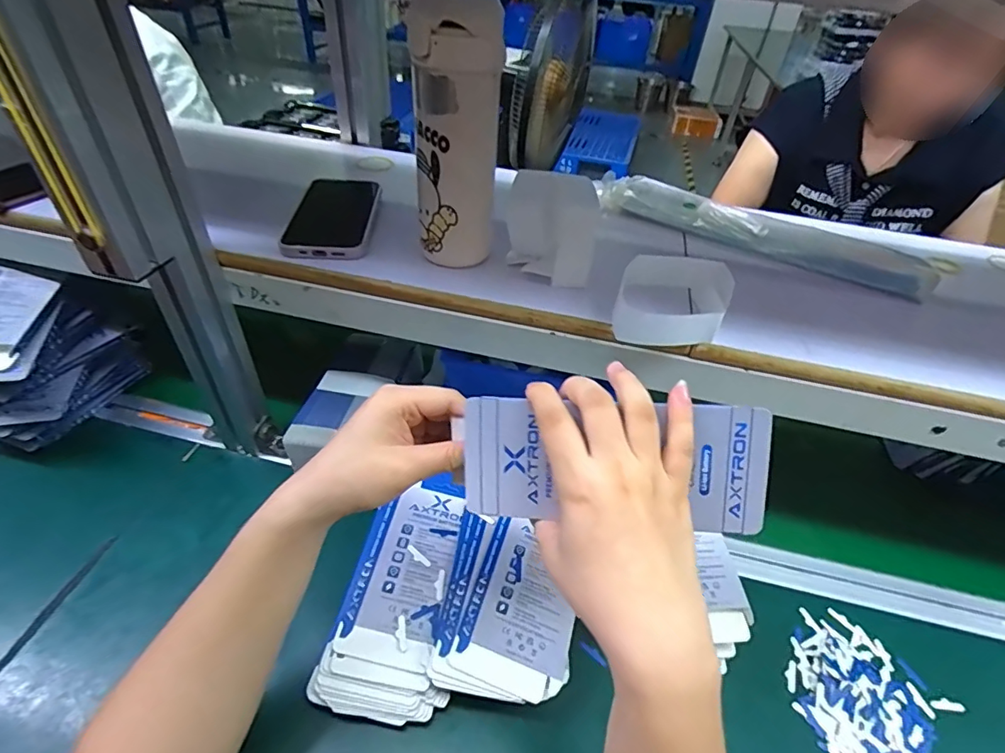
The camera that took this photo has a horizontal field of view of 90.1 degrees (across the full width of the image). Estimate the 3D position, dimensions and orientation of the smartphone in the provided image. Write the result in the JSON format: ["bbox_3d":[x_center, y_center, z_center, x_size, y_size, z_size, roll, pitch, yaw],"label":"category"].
[{"bbox_3d":[-0.164,-0.163,0.498,0.075,0.014,0.164,1,42,-5],"label":"smartphone"}]

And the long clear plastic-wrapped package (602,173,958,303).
[{"bbox_3d":[0.263,-0.152,0.522,0.341,0.024,0.074,23,44,19],"label":"long clear plastic-wrapped package"}]

